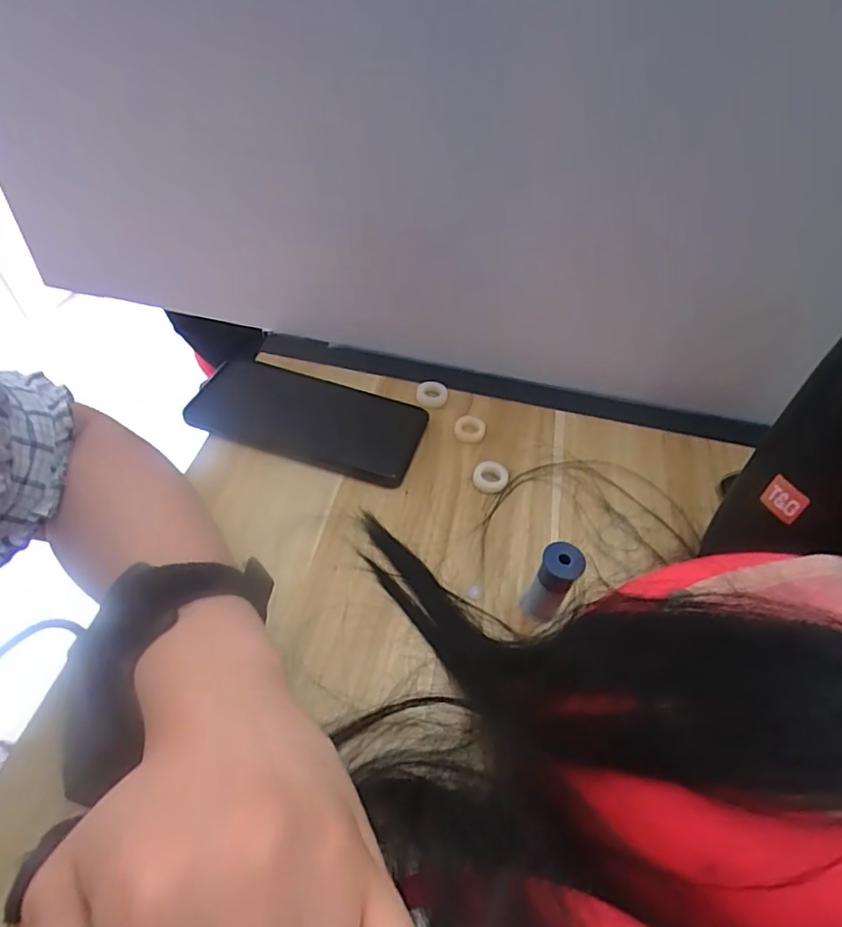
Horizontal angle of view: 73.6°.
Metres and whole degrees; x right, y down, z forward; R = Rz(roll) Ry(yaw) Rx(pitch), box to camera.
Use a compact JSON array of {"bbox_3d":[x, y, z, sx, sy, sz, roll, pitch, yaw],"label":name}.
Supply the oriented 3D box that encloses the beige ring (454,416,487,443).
[{"bbox_3d":[0.036,-0.025,0.412,0.023,0.010,0.019,13,48,5],"label":"beige ring"}]

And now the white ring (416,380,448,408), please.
[{"bbox_3d":[0.009,-0.053,0.433,0.024,0.007,0.023,4,48,-4],"label":"white ring"}]

